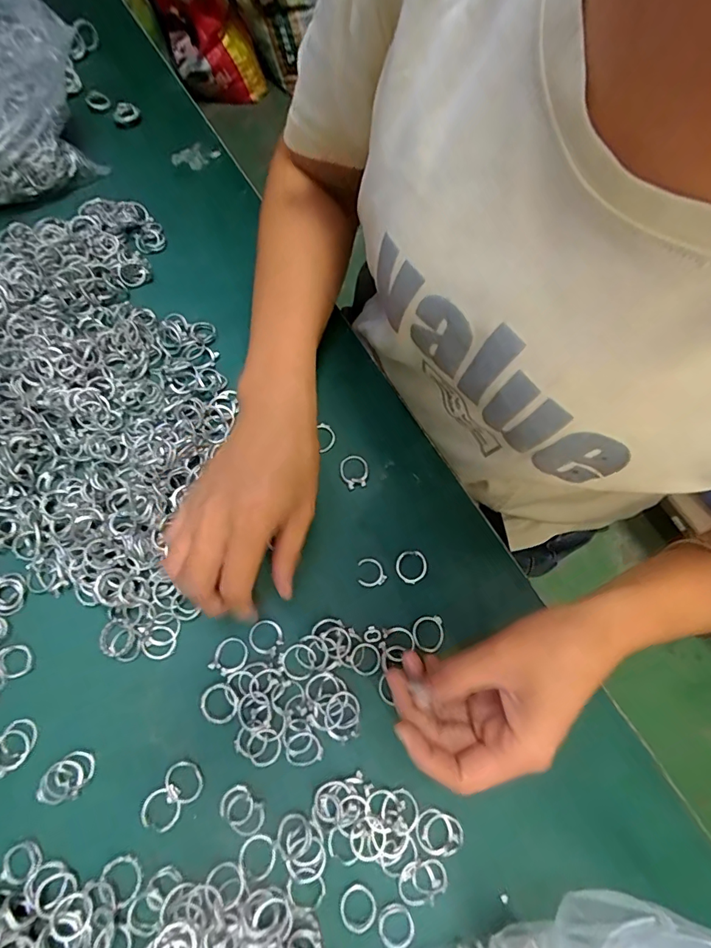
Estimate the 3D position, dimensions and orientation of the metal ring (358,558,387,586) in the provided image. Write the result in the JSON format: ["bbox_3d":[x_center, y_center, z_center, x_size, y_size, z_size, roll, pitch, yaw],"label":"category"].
[{"bbox_3d":[0.012,0.068,0.332,0.019,0.004,0.019,1,71,-2],"label":"metal ring"}]

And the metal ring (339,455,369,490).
[{"bbox_3d":[0.000,-0.002,0.359,0.022,0.004,0.025,-16,72,-7],"label":"metal ring"}]

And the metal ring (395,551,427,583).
[{"bbox_3d":[0.039,0.064,0.334,0.023,0.004,0.021,1,71,-2],"label":"metal ring"}]

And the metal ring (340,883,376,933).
[{"bbox_3d":[0.001,0.244,0.267,0.020,0.004,0.021,1,71,-2],"label":"metal ring"}]

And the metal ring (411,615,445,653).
[{"bbox_3d":[0.049,0.107,0.319,0.021,0.004,0.022,1,71,-2],"label":"metal ring"}]

